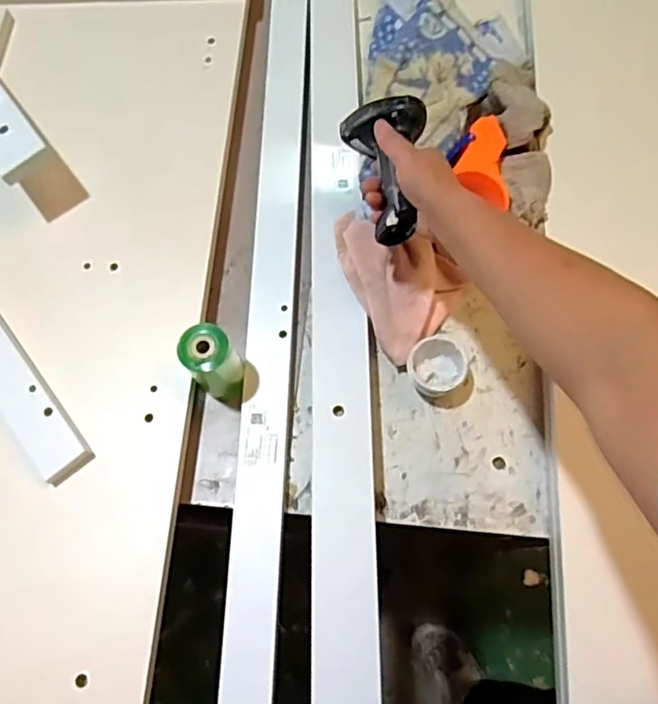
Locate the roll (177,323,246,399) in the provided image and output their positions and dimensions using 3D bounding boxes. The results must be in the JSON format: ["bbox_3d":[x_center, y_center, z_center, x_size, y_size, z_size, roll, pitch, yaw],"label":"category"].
[{"bbox_3d":[-0.118,0.010,0.610,0.048,0.090,0.050,-1,71,3],"label":"roll"}]

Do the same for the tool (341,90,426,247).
[{"bbox_3d":[0.060,-0.171,0.564,0.071,0.057,0.145,-10,72,-2],"label":"tool"}]

